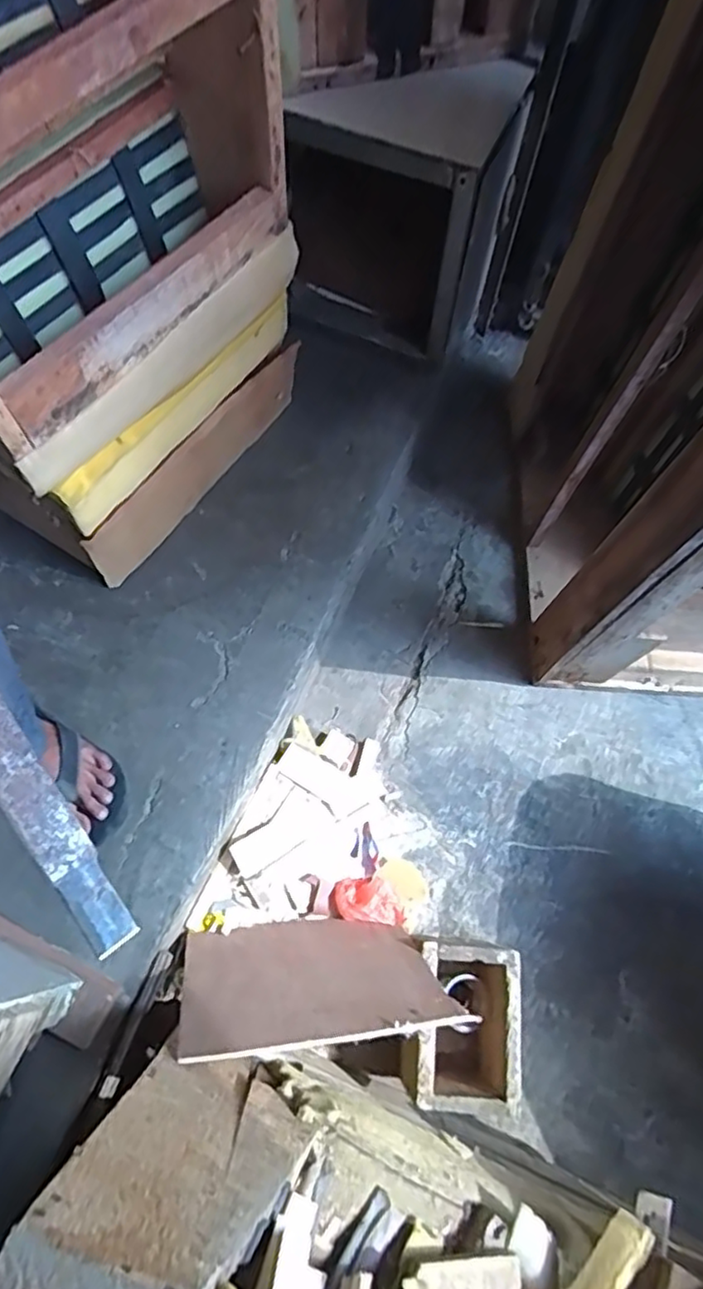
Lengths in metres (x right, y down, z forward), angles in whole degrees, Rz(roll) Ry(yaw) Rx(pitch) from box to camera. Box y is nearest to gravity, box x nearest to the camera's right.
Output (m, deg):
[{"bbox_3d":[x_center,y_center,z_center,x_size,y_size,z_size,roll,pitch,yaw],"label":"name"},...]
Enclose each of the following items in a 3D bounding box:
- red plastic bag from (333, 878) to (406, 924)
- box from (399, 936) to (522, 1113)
[{"bbox_3d":[0.026,0.399,1.004,0.105,0.050,0.068,-2,68,-2],"label":"red plastic bag"},{"bbox_3d":[0.157,0.543,0.943,0.145,0.176,0.200,3,68,0],"label":"box"}]

